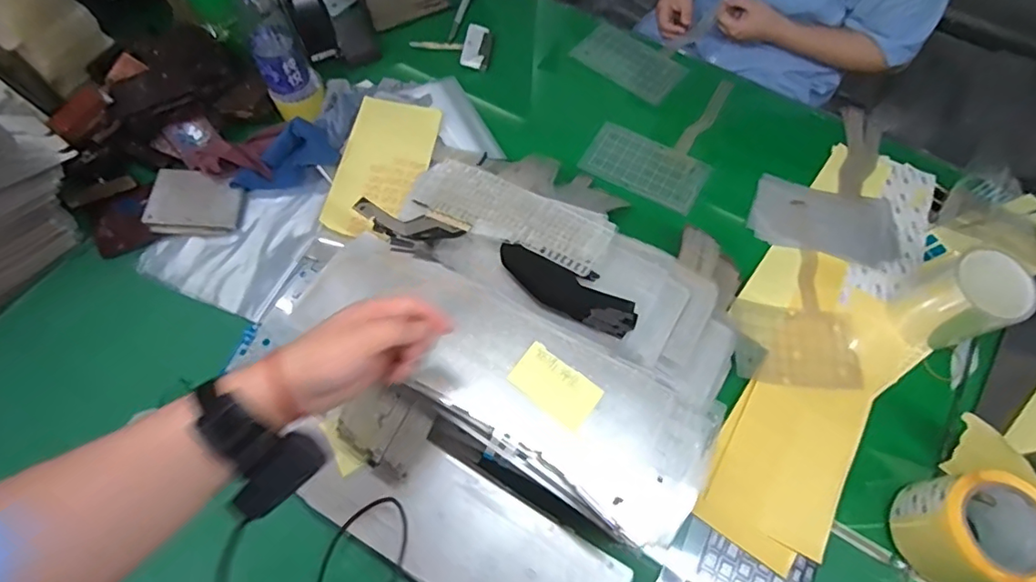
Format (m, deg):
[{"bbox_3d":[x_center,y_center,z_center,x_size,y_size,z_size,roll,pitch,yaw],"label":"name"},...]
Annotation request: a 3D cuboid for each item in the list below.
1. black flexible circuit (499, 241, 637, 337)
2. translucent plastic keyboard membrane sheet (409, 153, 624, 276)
[{"bbox_3d":[0.051,0.000,0.612,0.164,0.019,0.040,28,68,12],"label":"black flexible circuit"},{"bbox_3d":[-0.011,-0.097,0.661,0.246,0.012,0.088,27,60,18],"label":"translucent plastic keyboard membrane sheet"}]

